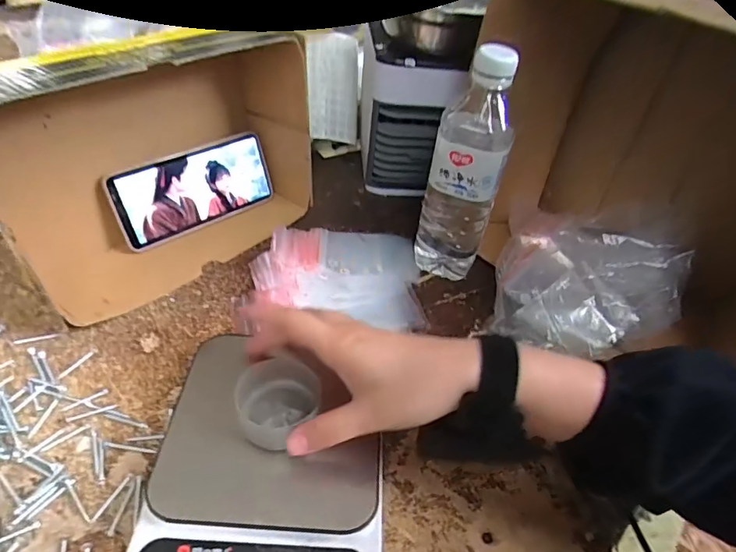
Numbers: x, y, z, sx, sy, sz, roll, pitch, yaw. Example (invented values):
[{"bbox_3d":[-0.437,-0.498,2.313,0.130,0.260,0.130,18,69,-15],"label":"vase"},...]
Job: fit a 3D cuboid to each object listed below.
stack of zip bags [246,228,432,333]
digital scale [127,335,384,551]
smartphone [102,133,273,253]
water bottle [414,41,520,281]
[{"bbox_3d":[-0.027,-0.008,0.480,0.158,0.028,0.132,4,44,-5],"label":"stack of zip bags"},{"bbox_3d":[-0.063,0.131,0.314,0.146,0.036,0.169,6,43,-3],"label":"digital scale"},{"bbox_3d":[-0.174,-0.091,0.503,0.164,0.078,0.005,-31,34,-33],"label":"smartphone"},{"bbox_3d":[0.087,-0.089,0.441,0.063,0.211,0.066,16,44,8],"label":"water bottle"}]

